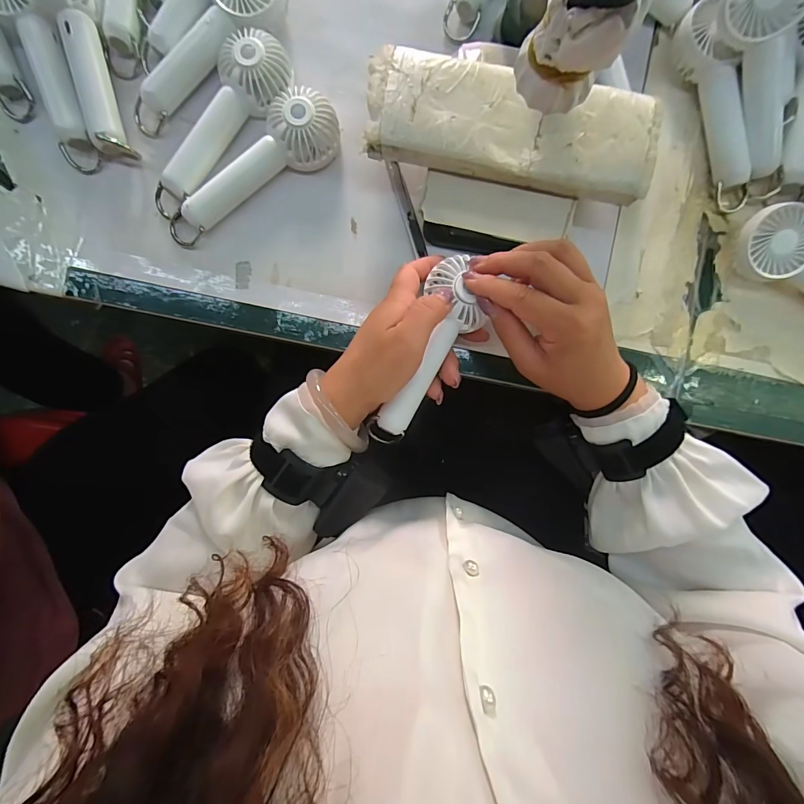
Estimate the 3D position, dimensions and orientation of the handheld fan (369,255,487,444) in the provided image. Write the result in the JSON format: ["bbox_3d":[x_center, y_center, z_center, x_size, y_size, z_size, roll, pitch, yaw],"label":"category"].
[{"bbox_3d":[0.022,-0.035,0.307,0.050,0.036,0.150,26,92,-1],"label":"handheld fan"}]

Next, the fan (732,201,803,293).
[{"bbox_3d":[0.349,-0.105,0.325,0.162,0.039,0.047,26,89,-1],"label":"fan"}]

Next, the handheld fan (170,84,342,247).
[{"bbox_3d":[-0.126,-0.192,0.321,0.162,0.032,0.046,-33,90,-2],"label":"handheld fan"}]

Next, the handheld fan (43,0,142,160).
[{"bbox_3d":[-0.247,-0.275,0.305,0.031,0.034,0.150,-10,103,-2],"label":"handheld fan"}]

